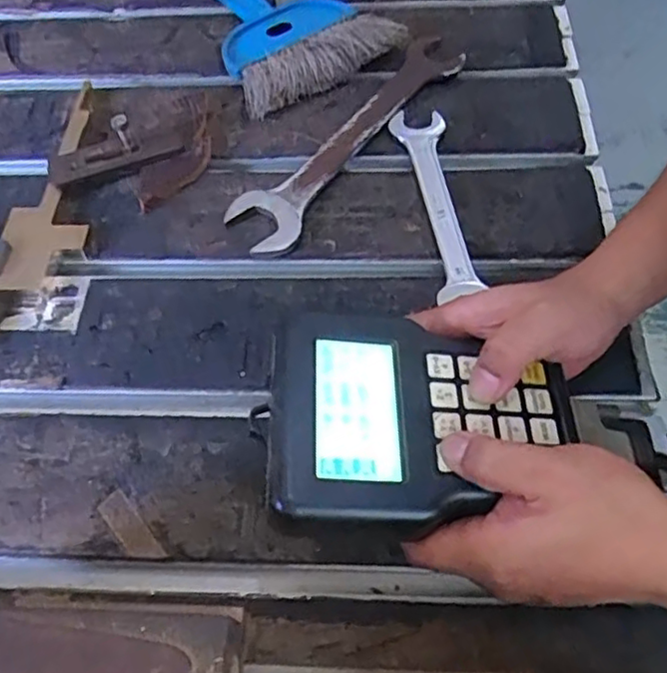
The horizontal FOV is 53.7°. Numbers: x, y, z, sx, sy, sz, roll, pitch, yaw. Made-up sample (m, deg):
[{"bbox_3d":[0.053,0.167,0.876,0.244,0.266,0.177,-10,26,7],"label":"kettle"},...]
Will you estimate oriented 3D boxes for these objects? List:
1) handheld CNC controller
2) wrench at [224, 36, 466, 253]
[{"bbox_3d":[0.041,0.036,0.309,0.139,0.024,0.103,0,58,3],"label":"handheld CNC controller"},{"bbox_3d":[0.018,-0.154,0.499,0.050,0.012,0.254,33,65,21],"label":"wrench"}]

